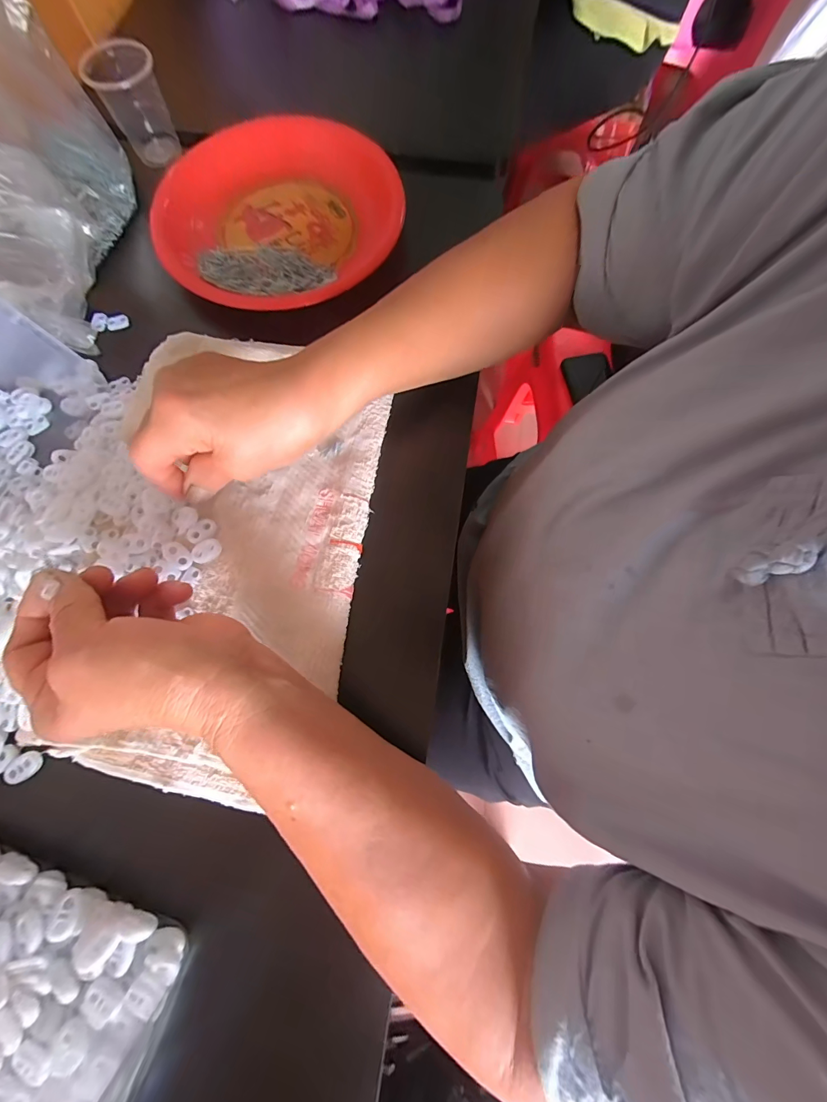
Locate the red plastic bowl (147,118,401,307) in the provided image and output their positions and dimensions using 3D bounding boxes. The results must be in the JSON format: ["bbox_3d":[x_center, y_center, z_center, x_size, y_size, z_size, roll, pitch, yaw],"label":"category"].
[{"bbox_3d":[-0.119,-0.316,0.350,0.209,0.041,0.209,0,75,0],"label":"red plastic bowl"}]

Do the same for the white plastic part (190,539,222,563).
[{"bbox_3d":[-0.154,0.000,0.285,0.022,0.004,0.015,-35,78,-8],"label":"white plastic part"}]

